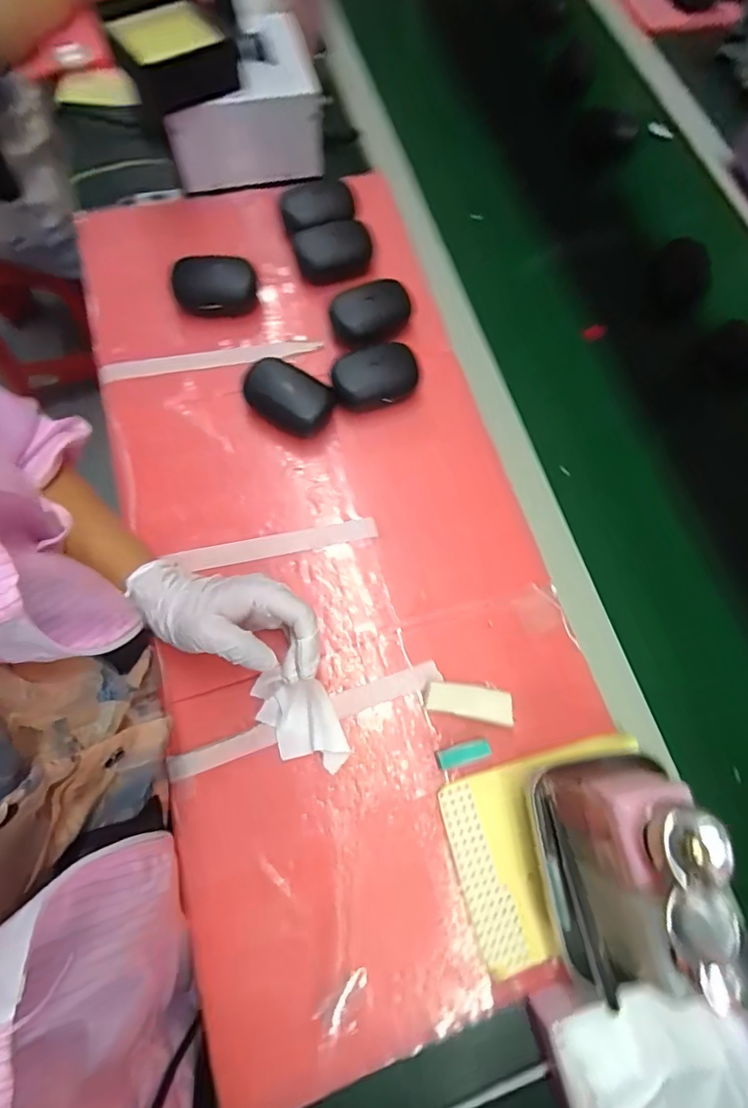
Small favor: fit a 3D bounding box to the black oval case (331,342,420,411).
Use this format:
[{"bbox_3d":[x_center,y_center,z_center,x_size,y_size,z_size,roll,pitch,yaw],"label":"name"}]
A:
[{"bbox_3d":[0.002,-0.170,0.465,0.087,0.040,0.059,-25,74,-12],"label":"black oval case"}]

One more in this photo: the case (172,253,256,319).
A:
[{"bbox_3d":[-0.160,-0.272,0.497,0.081,0.034,0.056,-20,74,-11],"label":"case"}]

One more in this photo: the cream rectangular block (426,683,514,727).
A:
[{"bbox_3d":[0.076,0.118,0.388,0.068,0.009,0.025,12,71,0],"label":"cream rectangular block"}]

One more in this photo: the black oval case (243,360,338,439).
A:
[{"bbox_3d":[-0.078,-0.146,0.452,0.085,0.041,0.053,29,71,6],"label":"black oval case"}]

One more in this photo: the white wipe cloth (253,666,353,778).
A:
[{"bbox_3d":[-0.056,0.129,0.375,0.051,0.011,0.085,-31,76,-11],"label":"white wipe cloth"}]

